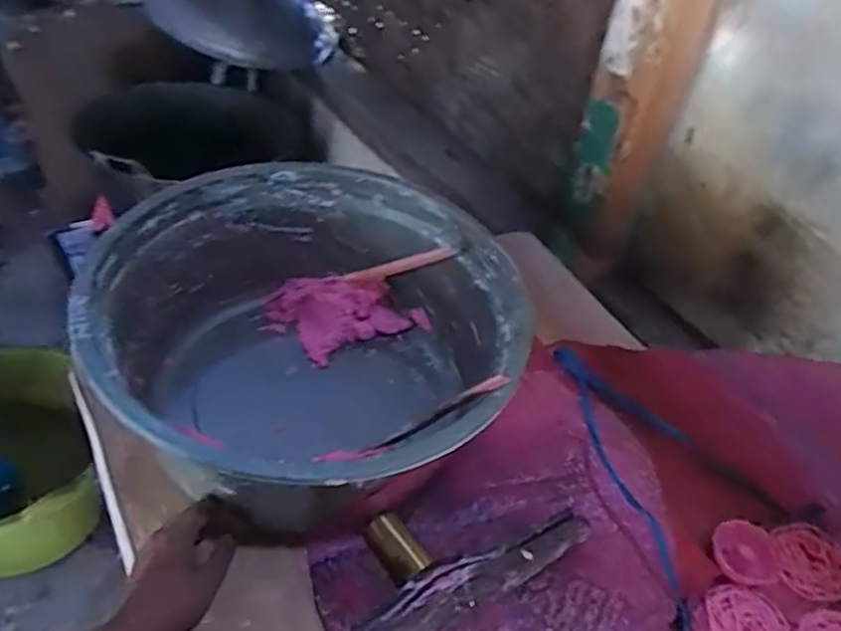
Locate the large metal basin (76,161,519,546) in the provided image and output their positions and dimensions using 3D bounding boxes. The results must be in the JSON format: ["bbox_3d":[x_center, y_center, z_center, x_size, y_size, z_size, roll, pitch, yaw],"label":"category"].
[{"bbox_3d":[-0.112,0.032,0.732,0.392,0.199,0.384,4,40,-4],"label":"large metal basin"}]

